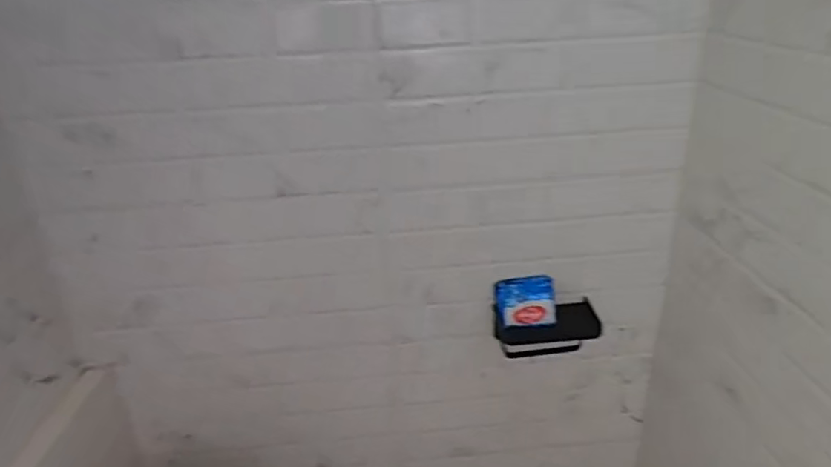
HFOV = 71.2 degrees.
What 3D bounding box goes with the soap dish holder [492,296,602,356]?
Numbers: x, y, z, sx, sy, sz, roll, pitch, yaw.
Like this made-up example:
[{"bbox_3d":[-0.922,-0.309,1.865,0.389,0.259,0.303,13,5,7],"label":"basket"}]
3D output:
[{"bbox_3d":[0.234,0.170,1.038,0.179,0.092,0.080,-12,24,8],"label":"soap dish holder"}]

